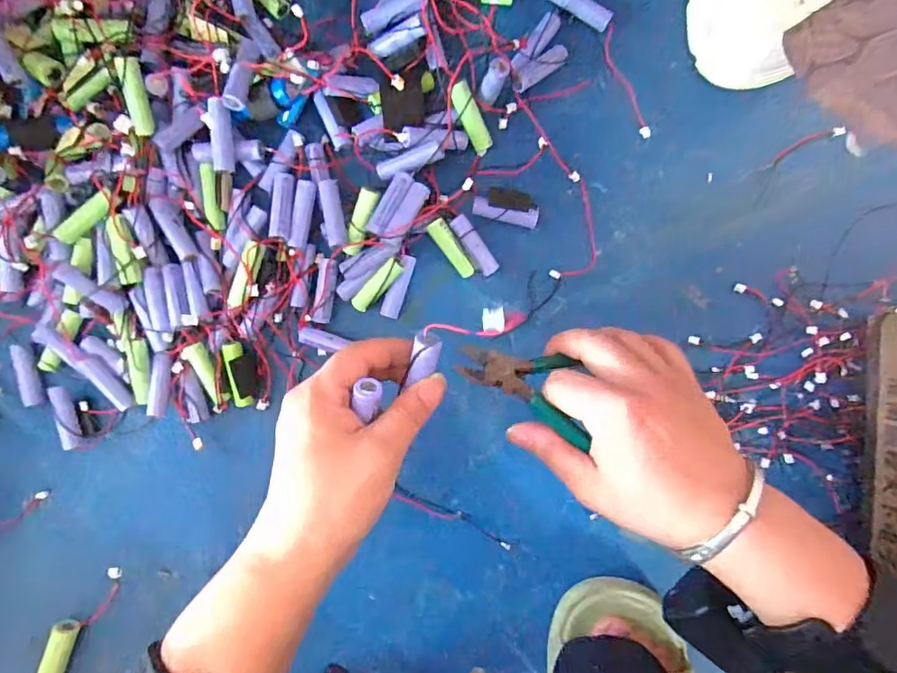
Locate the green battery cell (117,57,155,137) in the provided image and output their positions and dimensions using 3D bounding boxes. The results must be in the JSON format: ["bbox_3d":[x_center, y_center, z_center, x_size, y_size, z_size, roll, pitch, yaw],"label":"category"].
[{"bbox_3d":[-0.216,-0.166,0.359,0.012,0.012,0.049,-3,111,2],"label":"green battery cell"}]

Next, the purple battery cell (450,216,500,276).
[{"bbox_3d":[0.020,-0.069,0.389,0.013,0.015,0.049,-34,93,4],"label":"purple battery cell"}]

